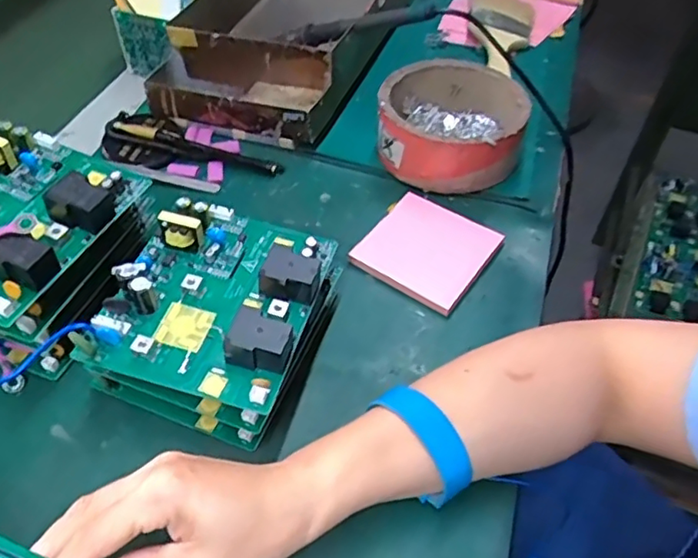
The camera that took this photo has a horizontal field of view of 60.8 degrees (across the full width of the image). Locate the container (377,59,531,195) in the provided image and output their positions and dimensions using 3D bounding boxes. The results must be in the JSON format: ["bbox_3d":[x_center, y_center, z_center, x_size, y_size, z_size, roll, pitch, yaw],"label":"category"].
[{"bbox_3d":[0.086,-0.131,0.507,0.121,0.055,0.119,11,50,9],"label":"container"}]

